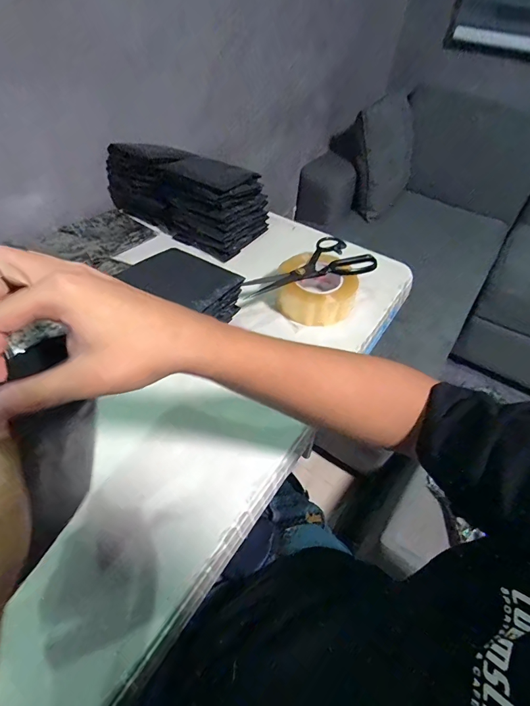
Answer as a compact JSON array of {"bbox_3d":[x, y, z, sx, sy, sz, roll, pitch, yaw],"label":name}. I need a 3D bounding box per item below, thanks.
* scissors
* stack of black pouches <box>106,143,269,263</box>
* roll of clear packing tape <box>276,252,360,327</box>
[{"bbox_3d":[0.063,-0.150,0.639,0.223,0.025,0.112,-13,50,-15],"label":"scissors"},{"bbox_3d":[-0.155,-0.322,0.755,0.307,0.134,0.137,29,53,21],"label":"stack of black pouches"},{"bbox_3d":[0.086,-0.111,0.635,0.130,0.060,0.125,2,48,-2],"label":"roll of clear packing tape"}]

